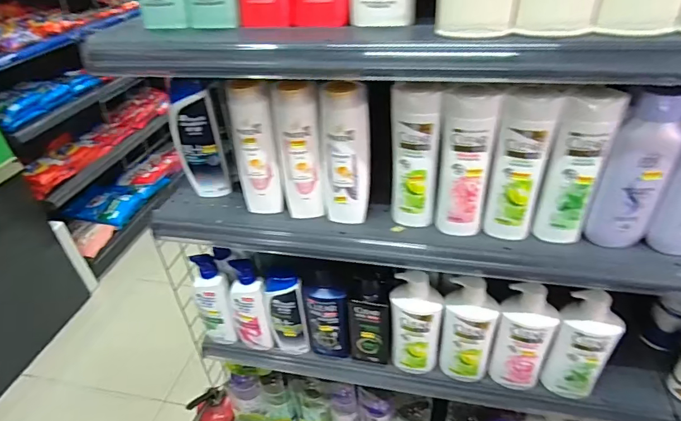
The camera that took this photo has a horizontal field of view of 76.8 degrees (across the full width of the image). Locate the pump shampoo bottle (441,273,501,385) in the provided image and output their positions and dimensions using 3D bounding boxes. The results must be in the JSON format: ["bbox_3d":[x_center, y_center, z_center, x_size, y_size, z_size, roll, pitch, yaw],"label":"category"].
[{"bbox_3d":[0.229,0.216,0.764,0.089,0.232,0.047,13,37,20],"label":"pump shampoo bottle"}]

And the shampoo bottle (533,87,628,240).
[{"bbox_3d":[0.308,-0.051,0.567,0.066,0.211,0.042,16,39,24],"label":"shampoo bottle"}]

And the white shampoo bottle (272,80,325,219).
[{"bbox_3d":[-0.059,-0.085,0.642,0.062,0.208,0.038,-8,35,-8],"label":"white shampoo bottle"}]

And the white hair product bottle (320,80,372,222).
[{"bbox_3d":[0.009,-0.076,0.630,0.070,0.213,0.037,-2,35,0],"label":"white hair product bottle"}]

